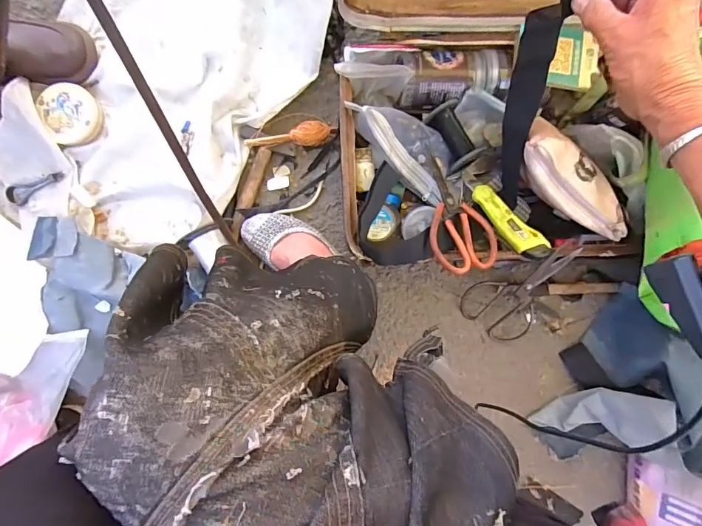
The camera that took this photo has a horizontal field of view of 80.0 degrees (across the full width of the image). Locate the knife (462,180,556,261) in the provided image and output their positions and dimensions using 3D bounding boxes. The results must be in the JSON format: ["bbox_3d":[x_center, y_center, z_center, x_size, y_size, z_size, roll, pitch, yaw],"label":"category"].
[{"bbox_3d":[0.235,-0.066,0.638,0.045,0.020,0.159,-38,73,-3],"label":"knife"}]

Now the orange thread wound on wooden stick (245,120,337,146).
[{"bbox_3d":[-0.099,-0.214,0.698,0.143,0.040,0.039,-5,87,-1],"label":"orange thread wound on wooden stick"}]

